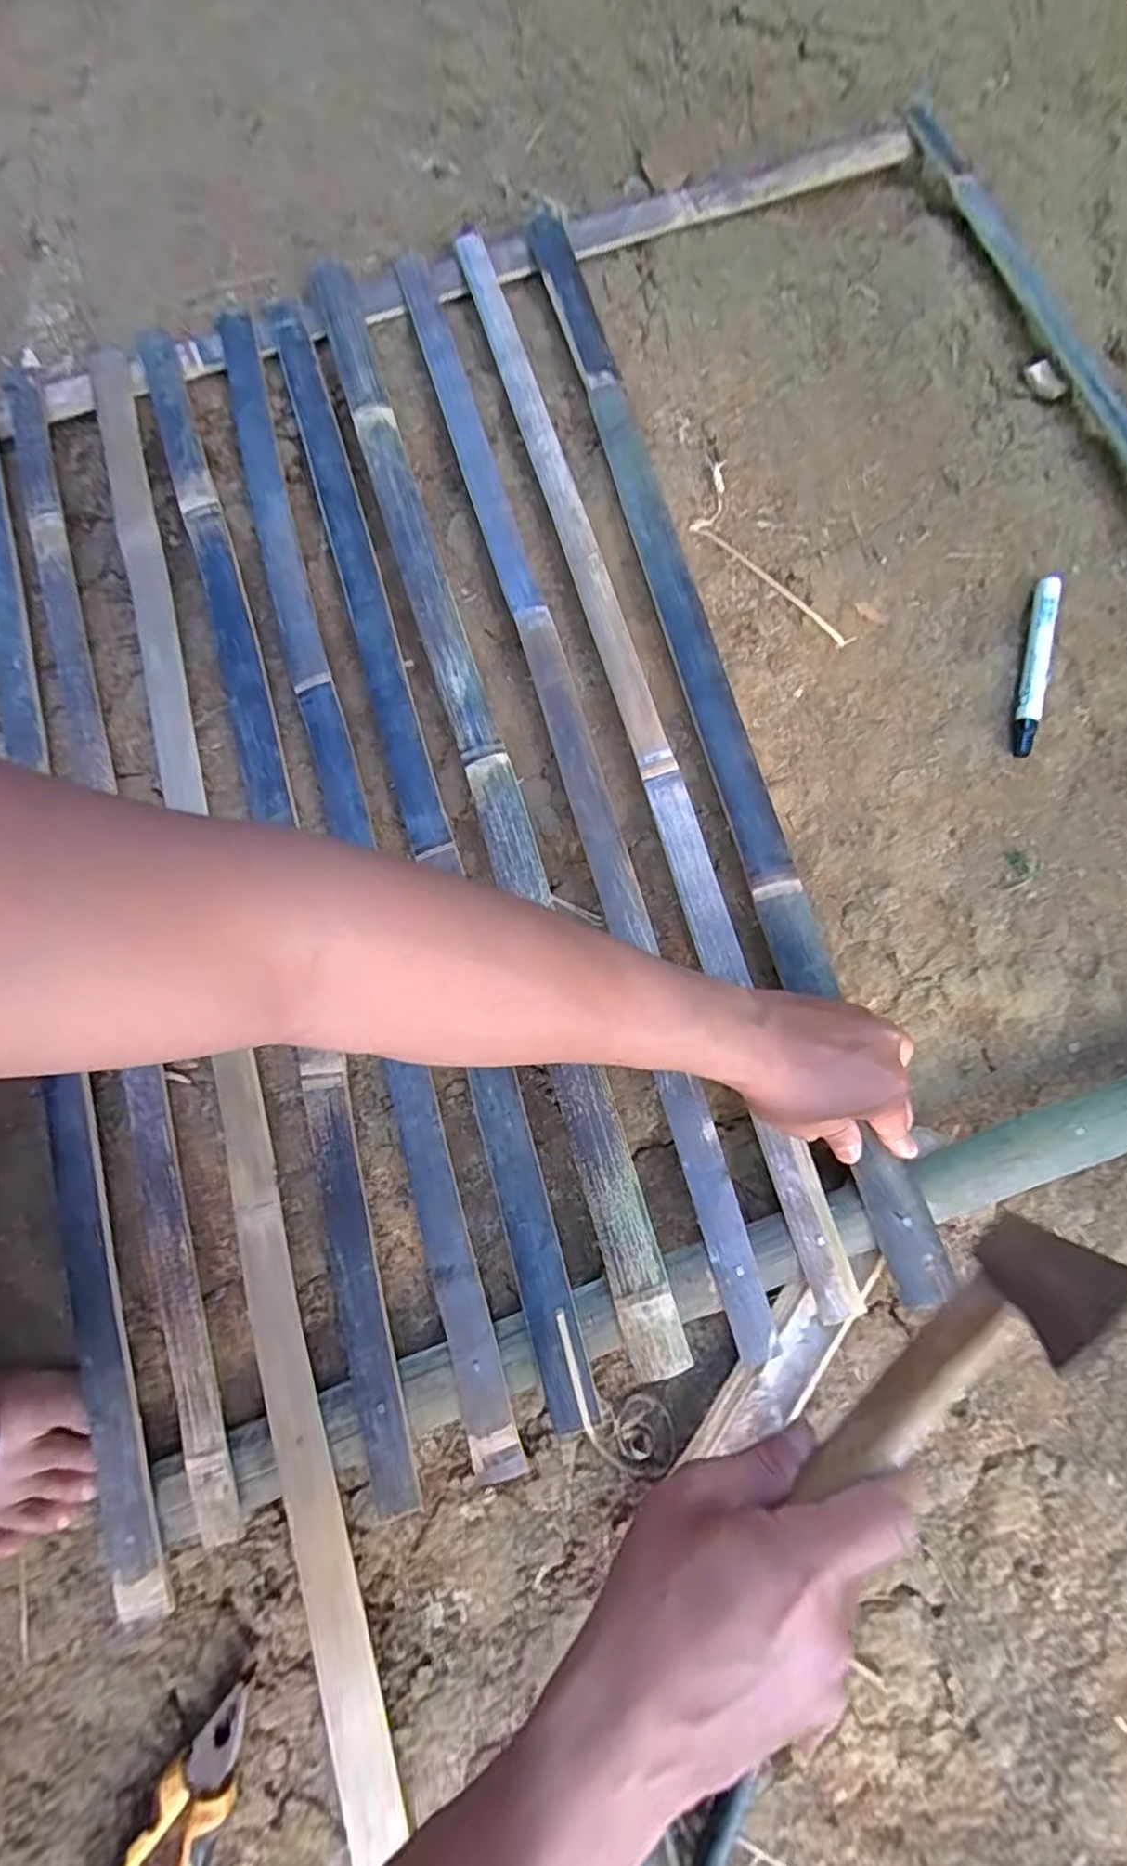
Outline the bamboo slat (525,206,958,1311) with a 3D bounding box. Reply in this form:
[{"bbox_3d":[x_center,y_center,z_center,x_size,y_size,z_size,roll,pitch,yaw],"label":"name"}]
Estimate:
[{"bbox_3d":[0.099,-0.197,0.480,0.036,0.019,0.885,-15,78,-2],"label":"bamboo slat"}]

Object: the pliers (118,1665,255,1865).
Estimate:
[{"bbox_3d":[-0.209,0.494,0.361,0.045,0.021,0.151,27,81,6],"label":"pliers"}]

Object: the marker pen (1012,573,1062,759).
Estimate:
[{"bbox_3d":[0.352,-0.199,0.488,0.017,0.018,0.142,13,79,4],"label":"marker pen"}]

